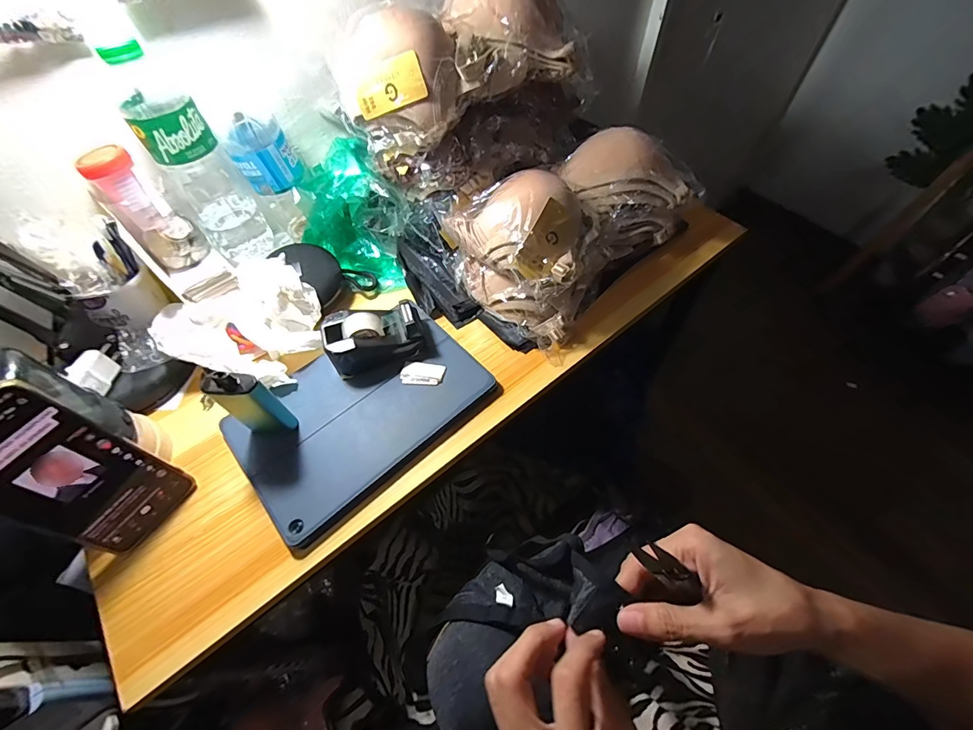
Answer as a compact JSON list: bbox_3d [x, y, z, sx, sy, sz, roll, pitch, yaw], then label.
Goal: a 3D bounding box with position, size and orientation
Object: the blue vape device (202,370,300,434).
[{"bbox_3d":[-0.211,0.035,0.365,0.046,0.092,0.017,-7,58,-3],"label":"blue vape device"}]

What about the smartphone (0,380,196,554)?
[{"bbox_3d":[-0.313,0.087,0.313,0.007,0.165,0.075,20,58,29],"label":"smartphone"}]

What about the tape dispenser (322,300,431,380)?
[{"bbox_3d":[-0.114,-0.030,0.435,0.103,0.044,0.057,-20,59,-11],"label":"tape dispenser"}]

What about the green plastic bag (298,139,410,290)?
[{"bbox_3d":[-0.171,-0.176,0.498,0.097,0.076,0.188,-19,101,-10],"label":"green plastic bag"}]

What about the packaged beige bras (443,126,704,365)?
[{"bbox_3d":[0.095,-0.159,0.471,0.160,0.133,0.242,37,65,22],"label":"packaged beige bras"}]

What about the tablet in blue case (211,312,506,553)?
[{"bbox_3d":[-0.125,0.042,0.417,0.237,0.011,0.152,-38,64,-20],"label":"tablet in blue case"}]

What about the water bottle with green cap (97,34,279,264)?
[{"bbox_3d":[-0.294,-0.202,0.422,0.060,0.206,0.059,-28,61,-15],"label":"water bottle with green cap"}]

